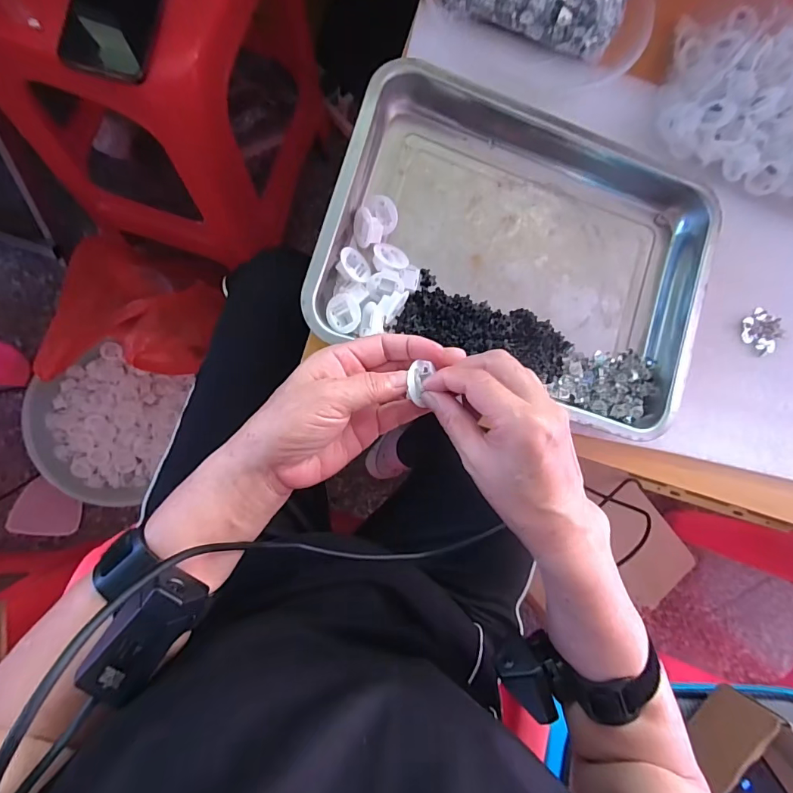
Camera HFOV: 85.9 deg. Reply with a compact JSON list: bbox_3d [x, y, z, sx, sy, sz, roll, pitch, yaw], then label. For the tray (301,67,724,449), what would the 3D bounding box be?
[{"bbox_3d":[0.126,-0.140,0.410,0.372,0.044,0.290,19,86,-8],"label":"tray"}]

